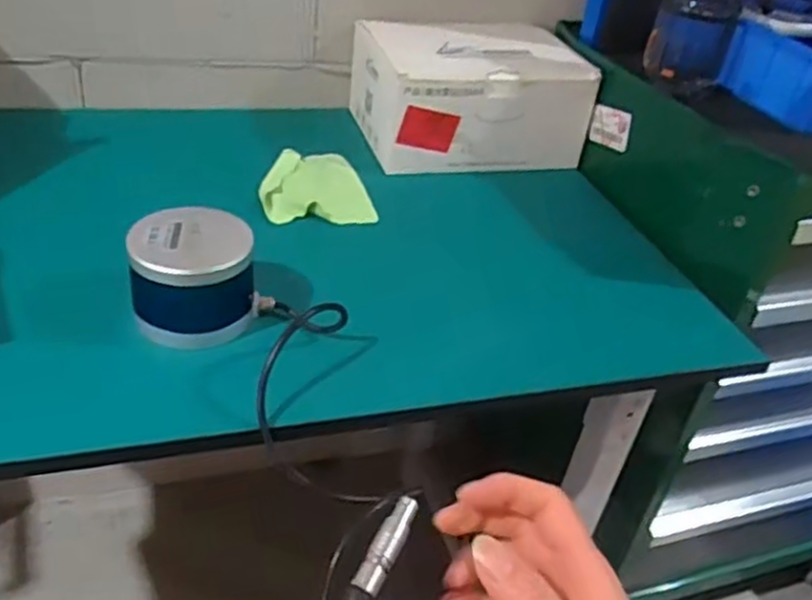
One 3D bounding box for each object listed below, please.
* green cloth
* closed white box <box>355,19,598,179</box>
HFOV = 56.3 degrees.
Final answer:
[{"bbox_3d":[-0.108,-0.131,0.869,0.120,0.014,0.149,-5,37,-17],"label":"green cloth"},{"bbox_3d":[0.082,-0.273,0.995,0.267,0.128,0.199,-5,37,-17],"label":"closed white box"}]

